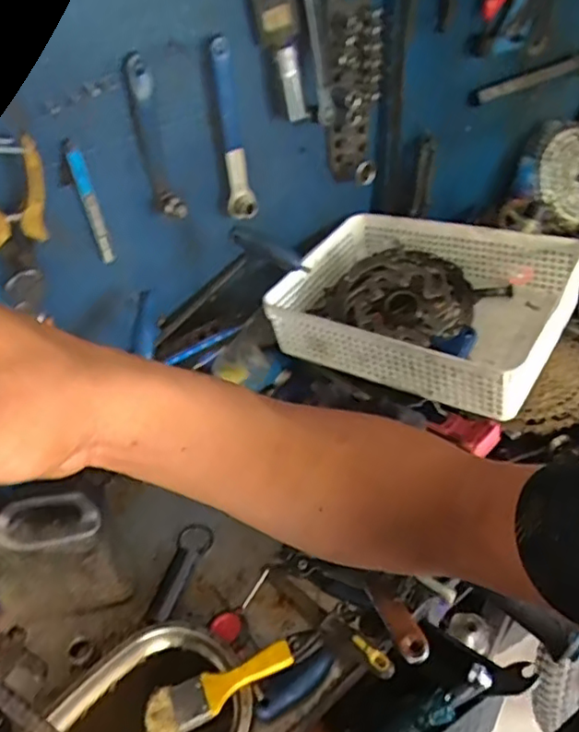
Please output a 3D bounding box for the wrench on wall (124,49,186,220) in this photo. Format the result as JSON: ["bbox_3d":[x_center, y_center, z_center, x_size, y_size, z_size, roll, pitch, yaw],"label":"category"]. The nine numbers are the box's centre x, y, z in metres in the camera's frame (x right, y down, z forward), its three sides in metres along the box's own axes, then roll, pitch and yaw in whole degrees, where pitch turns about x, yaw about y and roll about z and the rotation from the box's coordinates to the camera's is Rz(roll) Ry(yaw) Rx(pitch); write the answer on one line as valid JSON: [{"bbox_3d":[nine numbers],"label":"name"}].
[{"bbox_3d":[-0.137,-0.230,0.621,0.025,0.151,0.050,-18,45,-15],"label":"wrench on wall"}]

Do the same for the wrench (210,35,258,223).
[{"bbox_3d":[-0.060,-0.255,0.671,0.031,0.189,0.023,-13,43,-10],"label":"wrench"}]

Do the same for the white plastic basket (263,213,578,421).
[{"bbox_3d":[0.160,-0.085,0.758,0.334,0.102,0.245,24,49,26],"label":"white plastic basket"}]

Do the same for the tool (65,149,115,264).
[{"bbox_3d":[-0.202,-0.160,0.620,0.016,0.121,0.008,-16,44,-14],"label":"tool"}]

